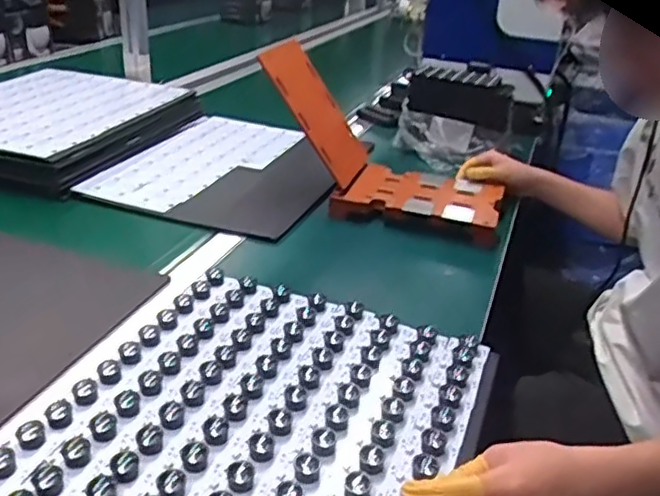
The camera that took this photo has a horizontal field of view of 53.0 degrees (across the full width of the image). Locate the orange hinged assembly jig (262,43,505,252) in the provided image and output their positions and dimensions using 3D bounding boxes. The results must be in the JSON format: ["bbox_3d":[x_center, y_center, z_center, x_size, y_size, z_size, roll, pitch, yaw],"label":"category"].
[{"bbox_3d":[0.091,-0.167,1.028,0.383,0.229,0.168,15,29,18],"label":"orange hinged assembly jig"}]

